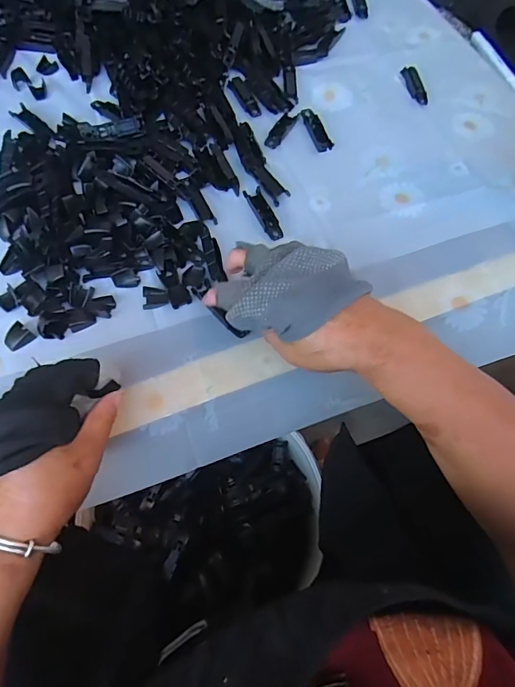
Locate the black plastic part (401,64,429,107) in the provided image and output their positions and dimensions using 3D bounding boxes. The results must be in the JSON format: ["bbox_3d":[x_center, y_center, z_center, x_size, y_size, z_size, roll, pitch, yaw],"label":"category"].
[{"bbox_3d":[0.190,-0.313,0.538,0.020,0.007,0.066,-8,66,-6],"label":"black plastic part"}]

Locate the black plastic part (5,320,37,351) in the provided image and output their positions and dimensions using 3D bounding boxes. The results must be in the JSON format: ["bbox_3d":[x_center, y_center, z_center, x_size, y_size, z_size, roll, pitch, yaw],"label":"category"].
[{"bbox_3d":[-0.206,-0.005,0.379,0.023,0.004,0.022,35,69,13],"label":"black plastic part"}]

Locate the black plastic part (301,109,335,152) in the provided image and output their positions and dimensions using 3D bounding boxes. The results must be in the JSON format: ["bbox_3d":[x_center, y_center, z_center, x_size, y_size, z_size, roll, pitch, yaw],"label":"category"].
[{"bbox_3d":[0.066,-0.243,0.500,0.020,0.007,0.063,-15,67,-9],"label":"black plastic part"}]

